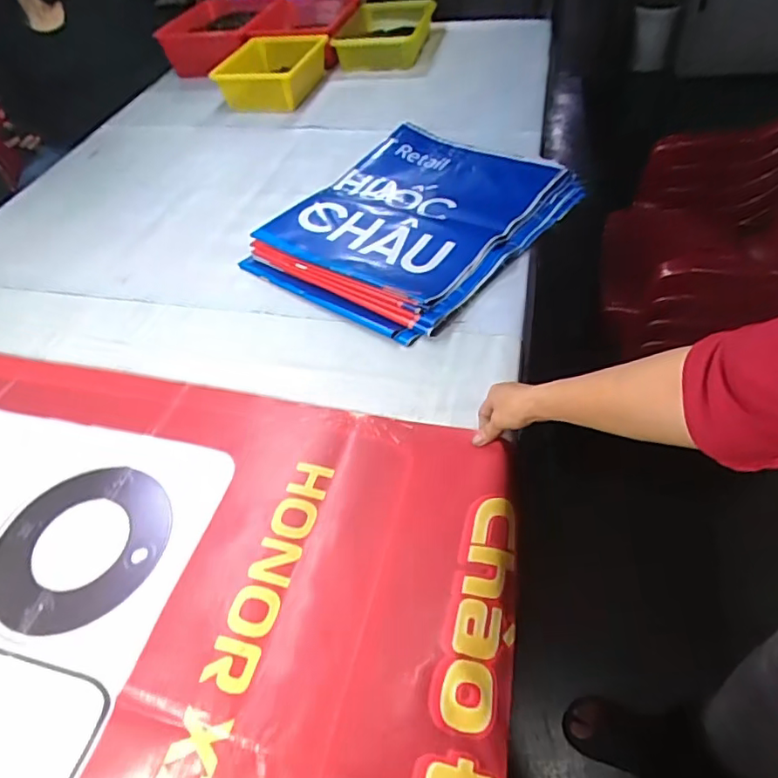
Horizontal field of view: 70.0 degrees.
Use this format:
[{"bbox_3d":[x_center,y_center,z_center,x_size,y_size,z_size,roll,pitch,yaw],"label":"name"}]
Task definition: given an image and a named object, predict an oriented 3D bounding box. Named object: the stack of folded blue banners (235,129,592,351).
[{"bbox_3d":[0.044,-0.335,1.056,0.455,0.044,0.562,26,54,30],"label":"stack of folded blue banners"}]

